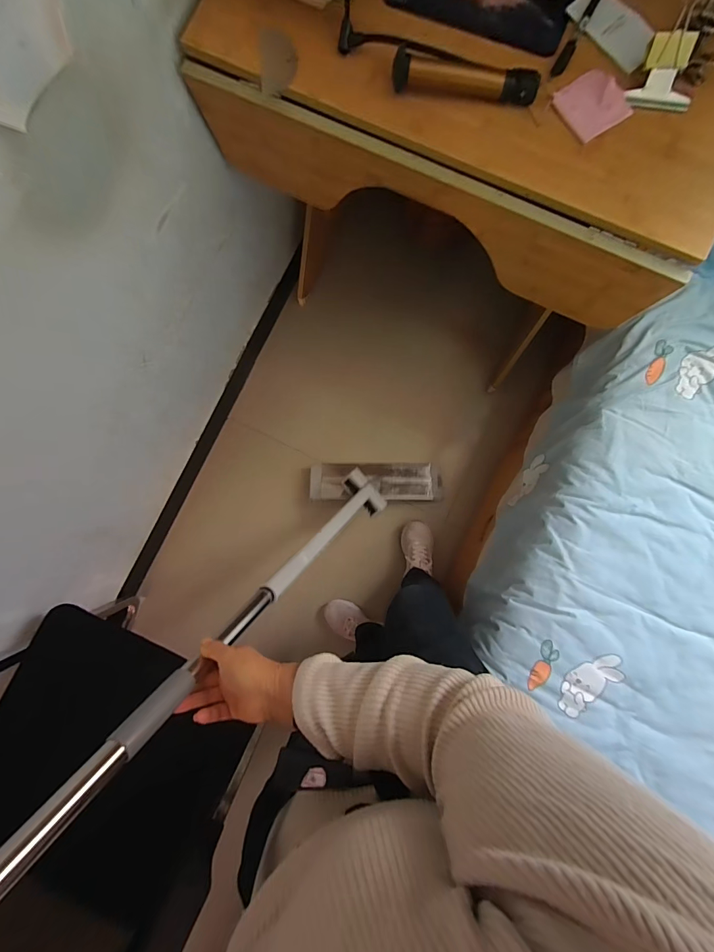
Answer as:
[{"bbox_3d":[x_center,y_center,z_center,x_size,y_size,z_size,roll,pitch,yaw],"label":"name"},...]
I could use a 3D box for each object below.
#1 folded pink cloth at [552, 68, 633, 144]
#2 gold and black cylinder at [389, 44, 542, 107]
[{"bbox_3d":[0.321,-0.505,0.513,0.088,0.005,0.084,-32,86,-2],"label":"folded pink cloth"},{"bbox_3d":[0.144,-0.528,0.505,0.190,0.030,0.027,10,86,1],"label":"gold and black cylinder"}]

